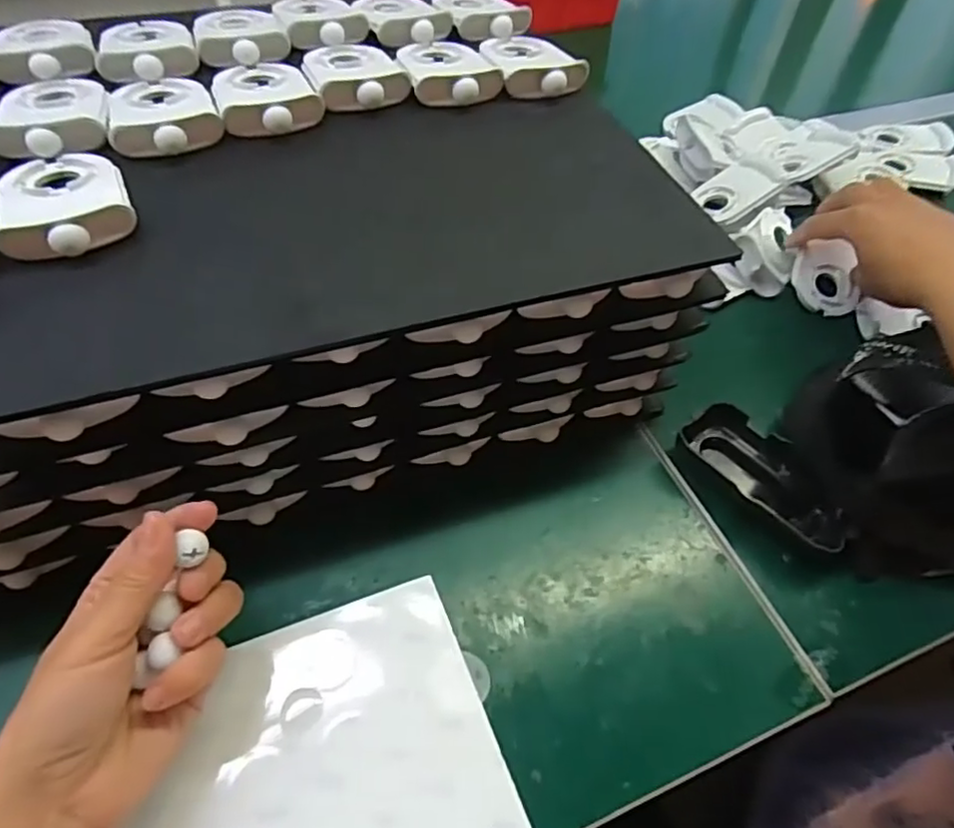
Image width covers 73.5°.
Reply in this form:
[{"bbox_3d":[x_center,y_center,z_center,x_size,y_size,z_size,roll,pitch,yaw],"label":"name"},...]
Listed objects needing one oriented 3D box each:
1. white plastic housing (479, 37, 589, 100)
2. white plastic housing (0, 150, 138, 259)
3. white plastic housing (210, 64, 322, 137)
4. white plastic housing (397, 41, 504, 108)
[{"bbox_3d":[0.038,-0.242,0.447,0.059,0.021,0.085,-9,54,-11],"label":"white plastic housing"},{"bbox_3d":[-0.207,-0.108,0.318,0.059,0.014,0.089,-21,57,-19],"label":"white plastic housing"},{"bbox_3d":[-0.130,-0.194,0.393,0.056,0.020,0.087,-17,56,-17],"label":"white plastic housing"},{"bbox_3d":[-0.019,-0.229,0.428,0.059,0.022,0.084,-9,54,-11],"label":"white plastic housing"}]

